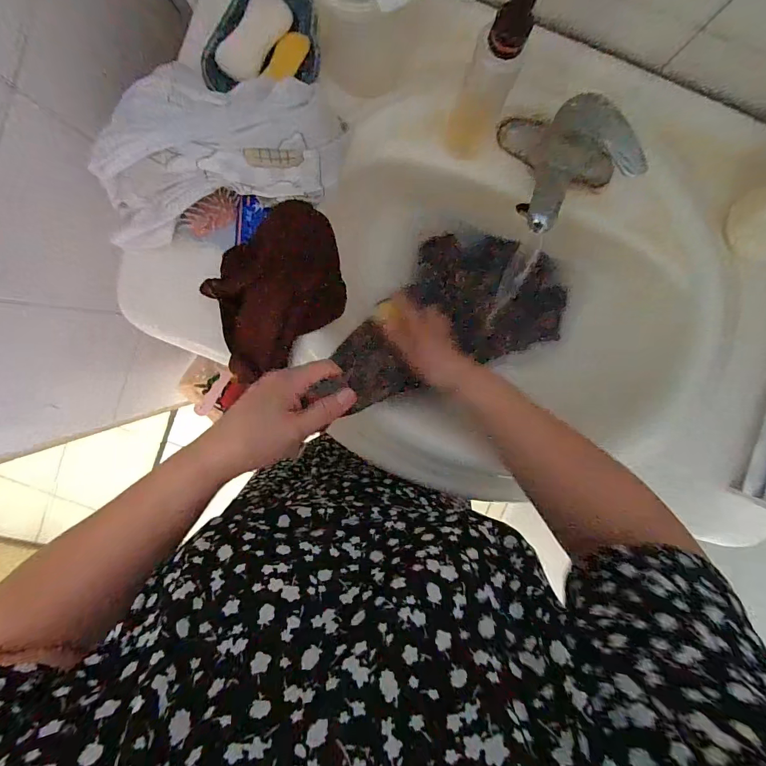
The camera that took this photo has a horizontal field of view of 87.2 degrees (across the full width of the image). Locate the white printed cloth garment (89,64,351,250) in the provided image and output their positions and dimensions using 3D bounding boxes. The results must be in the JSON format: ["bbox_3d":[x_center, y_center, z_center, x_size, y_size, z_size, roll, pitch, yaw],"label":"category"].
[{"bbox_3d":[-0.165,-0.220,0.368,0.256,0.072,0.129,-14,95,1],"label":"white printed cloth garment"}]

